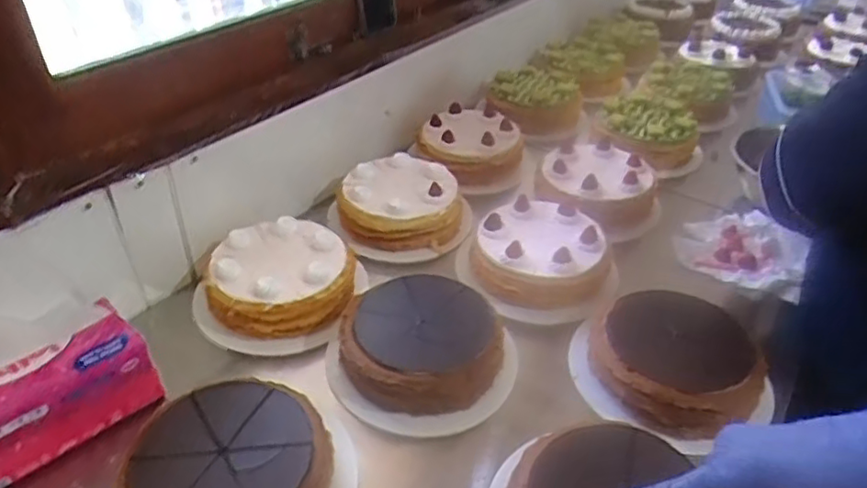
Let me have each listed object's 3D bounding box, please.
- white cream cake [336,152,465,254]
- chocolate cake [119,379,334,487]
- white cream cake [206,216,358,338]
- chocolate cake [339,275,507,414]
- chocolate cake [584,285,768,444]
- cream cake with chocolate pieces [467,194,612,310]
[{"bbox_3d":[-0.046,-0.063,0.904,0.174,0.068,0.164,9,38,9],"label":"white cream cake"},{"bbox_3d":[-0.177,0.205,0.561,0.163,0.057,0.173,2,37,-1],"label":"chocolate cake"},{"bbox_3d":[-0.186,0.039,0.762,0.161,0.061,0.159,2,37,-1],"label":"white cream cake"},{"bbox_3d":[-0.014,0.108,0.694,0.174,0.064,0.156,2,37,-1],"label":"chocolate cake"},{"bbox_3d":[0.257,0.126,0.684,0.174,0.073,0.162,12,38,12],"label":"chocolate cake"},{"bbox_3d":[0.137,0.011,0.806,0.170,0.060,0.165,10,38,9],"label":"cream cake with chocolate pieces"}]

